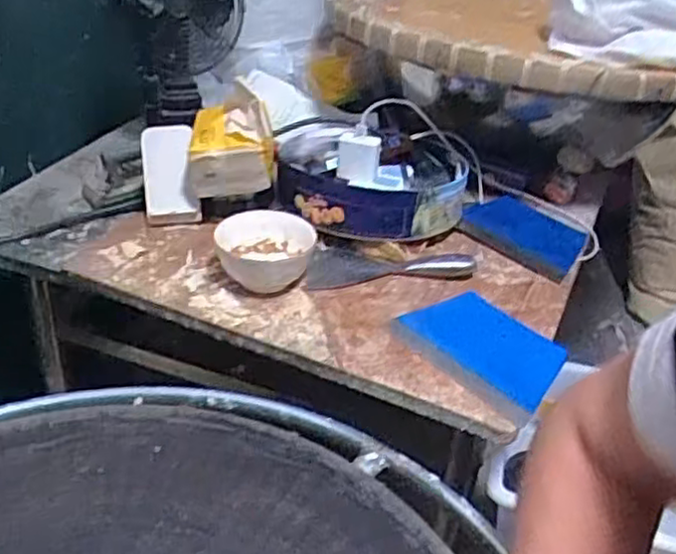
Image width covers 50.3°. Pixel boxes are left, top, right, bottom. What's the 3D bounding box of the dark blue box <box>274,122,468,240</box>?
[{"bbox_3d":[0.040,-0.136,1.002,0.257,0.082,0.255,4,33,-1],"label":"dark blue box"}]

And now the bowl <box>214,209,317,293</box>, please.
[{"bbox_3d":[-0.078,-0.026,0.860,0.125,0.065,0.125,3,35,-2],"label":"bowl"}]

